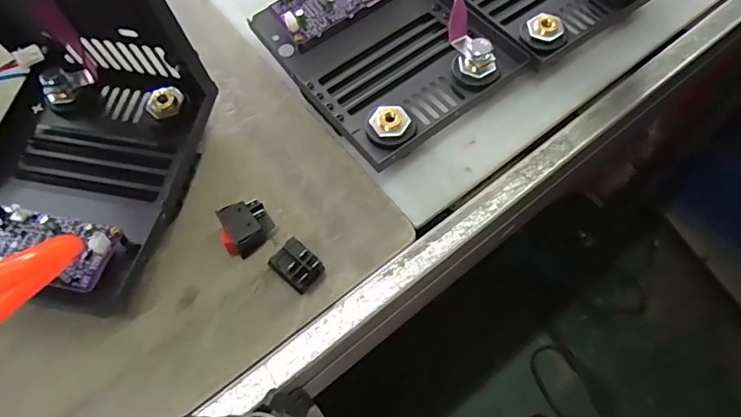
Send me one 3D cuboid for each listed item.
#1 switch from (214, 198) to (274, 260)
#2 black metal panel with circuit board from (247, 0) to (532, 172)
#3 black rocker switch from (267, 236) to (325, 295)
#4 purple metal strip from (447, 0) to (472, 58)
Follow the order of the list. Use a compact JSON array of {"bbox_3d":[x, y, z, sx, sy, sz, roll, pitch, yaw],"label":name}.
[{"bbox_3d":[-0.087,0.014,0.346,0.035,0.027,0.031,-26,67,-10],"label":"switch"},{"bbox_3d":[0.012,-0.131,0.399,0.153,0.044,0.178,-35,68,-13],"label":"black metal panel with circuit board"},{"bbox_3d":[-0.049,0.039,0.328,0.028,0.036,0.025,35,71,16],"label":"black rocker switch"},{"bbox_3d":[0.067,-0.164,0.355,0.017,0.103,0.015,-13,38,-6],"label":"purple metal strip"}]

